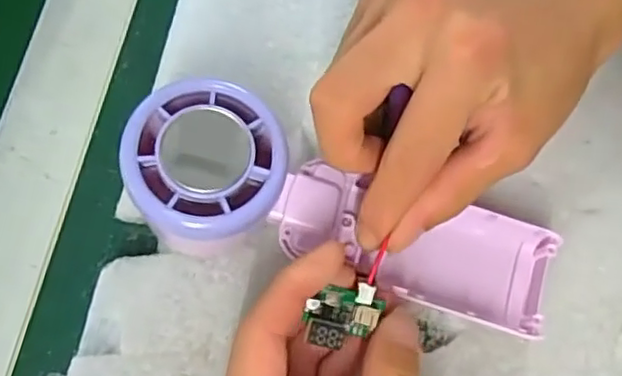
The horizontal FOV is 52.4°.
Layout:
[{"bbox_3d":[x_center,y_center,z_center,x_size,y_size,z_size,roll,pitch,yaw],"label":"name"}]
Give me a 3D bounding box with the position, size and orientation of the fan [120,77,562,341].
[{"bbox_3d":[0.015,0.010,0.233,0.165,0.027,0.056,20,73,-19],"label":"fan"}]

